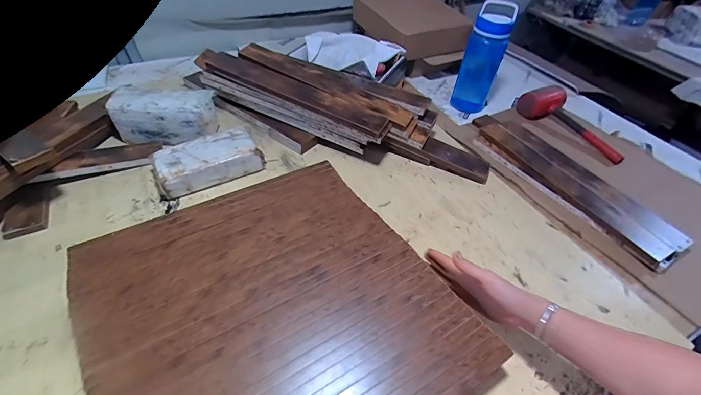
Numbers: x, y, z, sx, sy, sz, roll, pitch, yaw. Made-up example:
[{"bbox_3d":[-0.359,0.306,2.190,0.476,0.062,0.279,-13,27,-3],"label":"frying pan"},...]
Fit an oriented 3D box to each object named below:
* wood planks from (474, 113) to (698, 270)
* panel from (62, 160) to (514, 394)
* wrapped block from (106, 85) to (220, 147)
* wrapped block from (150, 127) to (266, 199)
[{"bbox_3d":[0.501,-0.059,0.788,0.144,0.034,0.523,-22,52,-24],"label":"wood planks"},{"bbox_3d":[-0.114,0.151,0.477,0.466,0.011,0.474,-24,53,-25],"label":"panel"},{"bbox_3d":[-0.436,-0.190,0.788,0.218,0.104,0.101,-1,46,-5],"label":"wrapped block"},{"bbox_3d":[-0.308,-0.079,0.720,0.205,0.064,0.108,-22,52,-24],"label":"wrapped block"}]

